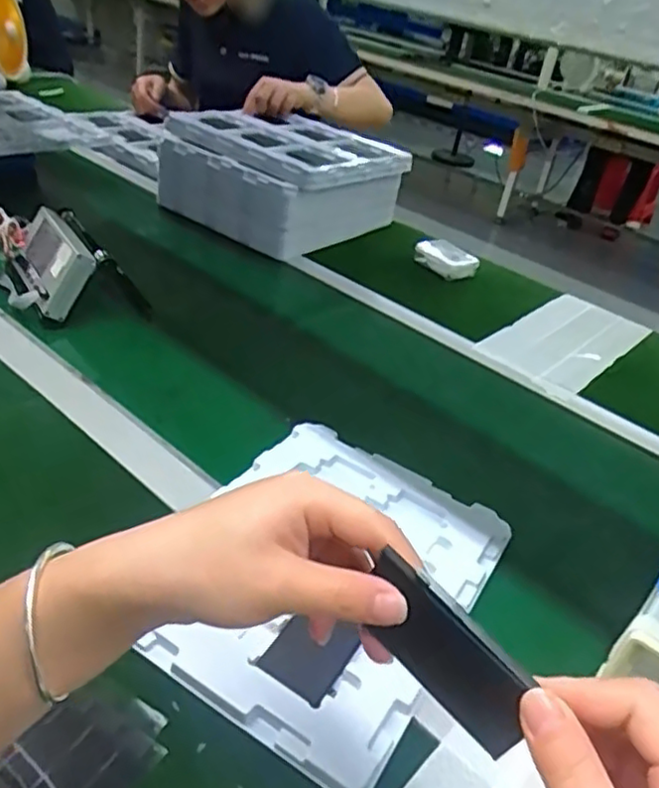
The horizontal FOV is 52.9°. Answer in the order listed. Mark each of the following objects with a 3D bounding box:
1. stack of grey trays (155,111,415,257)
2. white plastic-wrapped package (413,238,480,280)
[{"bbox_3d":[-0.094,-0.382,1.205,0.349,0.171,0.325,34,39,31],"label":"stack of grey trays"},{"bbox_3d":[0.192,-0.222,1.101,0.108,0.039,0.070,21,34,13],"label":"white plastic-wrapped package"}]

